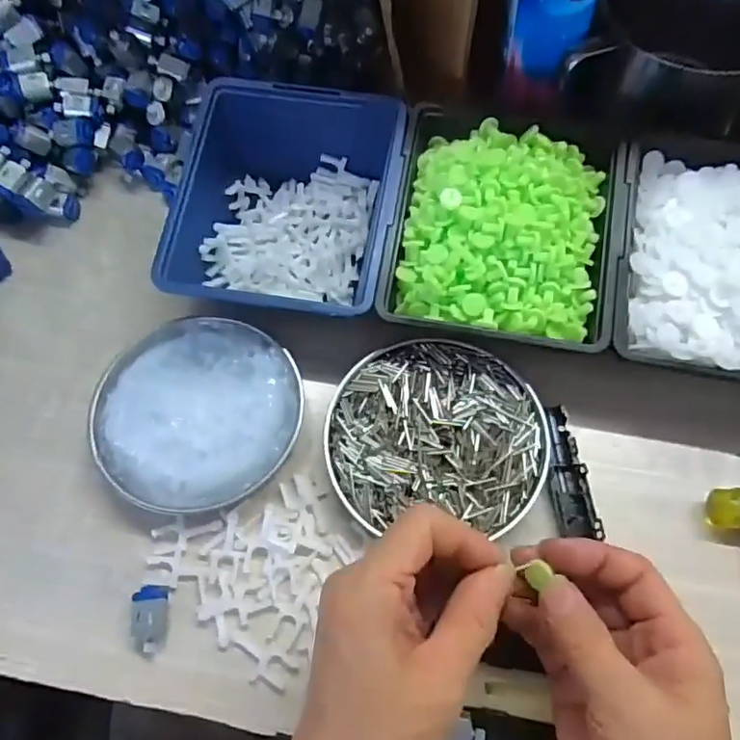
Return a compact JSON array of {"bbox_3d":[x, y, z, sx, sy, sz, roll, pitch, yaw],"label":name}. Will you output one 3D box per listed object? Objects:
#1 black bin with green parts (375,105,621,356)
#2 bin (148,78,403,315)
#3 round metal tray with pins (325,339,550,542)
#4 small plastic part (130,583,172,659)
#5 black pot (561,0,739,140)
[{"bbox_3d":[0.087,-0.096,0.379,0.143,0.050,0.162,9,66,5],"label":"black bin with green parts"},{"bbox_3d":[-0.053,-0.119,0.416,0.147,0.073,0.179,9,66,5],"label":"bin"},{"bbox_3d":[0.041,0.038,0.362,0.131,0.015,0.118,1,70,2],"label":"round metal tray with pins"},{"bbox_3d":[-0.126,0.144,0.331,0.019,0.011,0.037,-4,66,-1],"label":"small plastic part"},{"bbox_3d":[0.227,-0.233,0.427,0.138,0.080,0.107,19,67,9],"label":"black pot"}]

